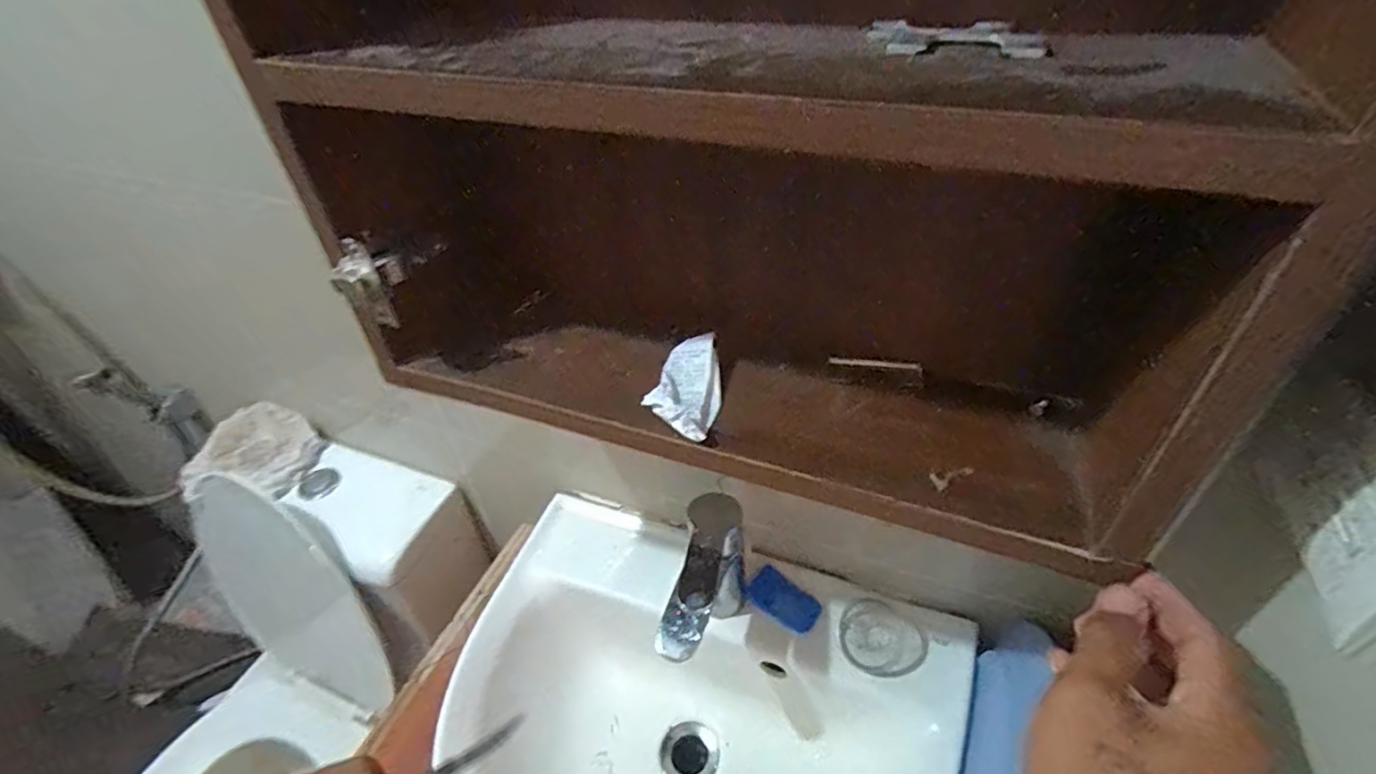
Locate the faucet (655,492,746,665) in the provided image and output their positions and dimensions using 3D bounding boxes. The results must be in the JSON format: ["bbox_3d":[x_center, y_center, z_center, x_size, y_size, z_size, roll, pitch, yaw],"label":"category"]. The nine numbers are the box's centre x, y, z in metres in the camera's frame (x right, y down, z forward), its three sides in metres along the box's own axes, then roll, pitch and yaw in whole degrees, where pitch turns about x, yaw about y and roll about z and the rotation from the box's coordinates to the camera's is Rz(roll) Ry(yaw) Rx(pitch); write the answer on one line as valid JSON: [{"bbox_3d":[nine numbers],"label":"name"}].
[{"bbox_3d":[0.016,0.191,0.579,0.049,0.152,0.142,14,43,20],"label":"faucet"}]

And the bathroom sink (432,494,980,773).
[{"bbox_3d":[-0.006,0.344,0.617,0.479,0.162,0.346,14,43,20],"label":"bathroom sink"}]

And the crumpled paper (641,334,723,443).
[{"bbox_3d":[0.001,0.000,0.422,0.044,0.025,0.082,9,42,15],"label":"crumpled paper"}]

